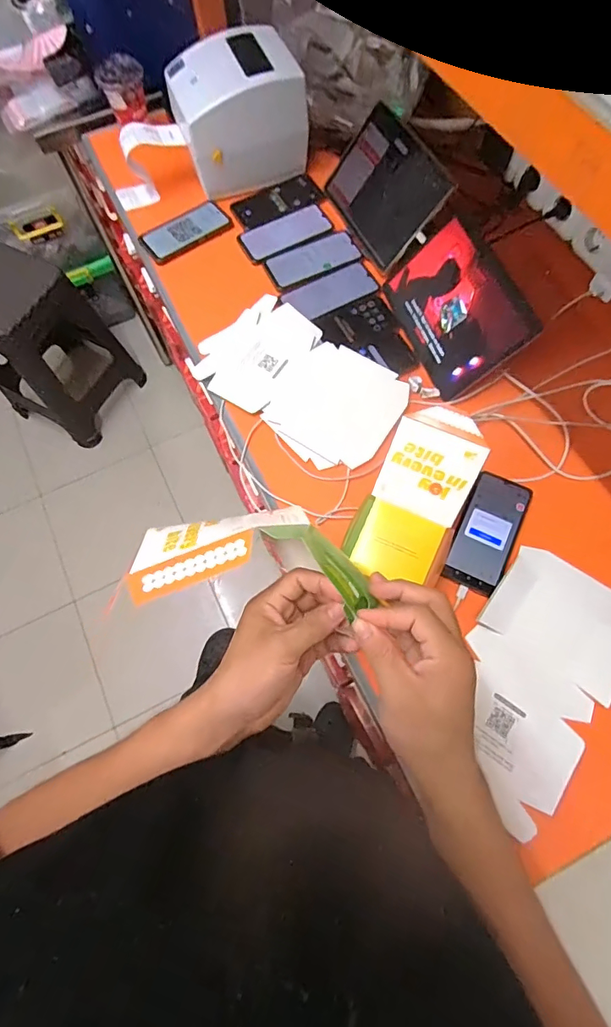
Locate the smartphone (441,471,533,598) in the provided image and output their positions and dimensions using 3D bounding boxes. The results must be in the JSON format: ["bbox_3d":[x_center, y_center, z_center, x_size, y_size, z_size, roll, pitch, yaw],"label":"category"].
[{"bbox_3d":[0.251,0.024,0.646,0.077,0.005,0.171,25,72,11],"label":"smartphone"}]

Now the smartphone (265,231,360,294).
[{"bbox_3d":[0.012,-0.455,0.842,0.168,0.007,0.085,-27,71,-7],"label":"smartphone"}]

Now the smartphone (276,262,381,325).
[{"bbox_3d":[0.045,-0.380,0.812,0.165,0.008,0.085,-30,71,-9],"label":"smartphone"}]

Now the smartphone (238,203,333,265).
[{"bbox_3d":[-0.038,-0.524,0.875,0.169,0.007,0.084,-28,71,-8],"label":"smartphone"}]

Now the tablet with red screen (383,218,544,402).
[{"bbox_3d":[0.228,-0.323,0.723,0.016,0.164,0.255,1,61,-42],"label":"tablet with red screen"}]

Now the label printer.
[{"bbox_3d":[-0.123,-0.731,0.866,0.221,0.159,0.162,-19,70,-5],"label":"label printer"}]

